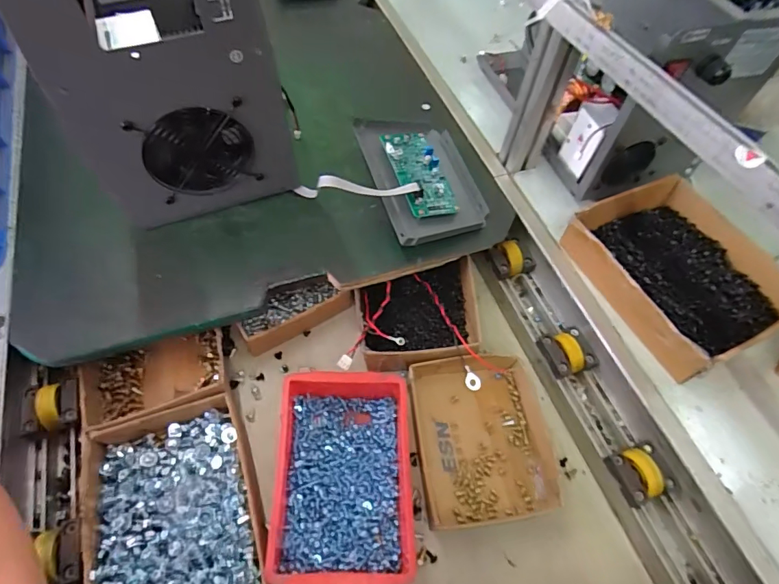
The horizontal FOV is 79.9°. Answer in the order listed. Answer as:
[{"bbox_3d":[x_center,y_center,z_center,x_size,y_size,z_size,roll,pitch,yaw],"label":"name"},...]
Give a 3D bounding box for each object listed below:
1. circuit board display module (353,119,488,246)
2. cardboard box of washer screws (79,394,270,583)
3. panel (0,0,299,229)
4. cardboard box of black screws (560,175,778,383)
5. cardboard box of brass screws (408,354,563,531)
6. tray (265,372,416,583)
[{"bbox_3d":[0.048,-0.151,0.611,0.142,0.048,0.194,-11,59,-10],"label":"circuit board display module"},{"bbox_3d":[-0.208,0.221,0.450,0.154,0.044,0.208,-16,60,-13],"label":"cardboard box of washer screws"},{"bbox_3d":[-0.212,-0.187,0.461,0.200,0.311,0.040,-18,60,-15],"label":"panel"},{"bbox_3d":[0.346,-0.024,0.555,0.200,0.054,0.221,-21,61,-16],"label":"cardboard box of black screws"},{"bbox_3d":[0.101,0.160,0.522,0.145,0.039,0.174,-5,58,-7],"label":"cardboard box of brass screws"},{"bbox_3d":[-0.043,0.186,0.479,0.138,0.048,0.202,-1,58,-5],"label":"tray"}]

